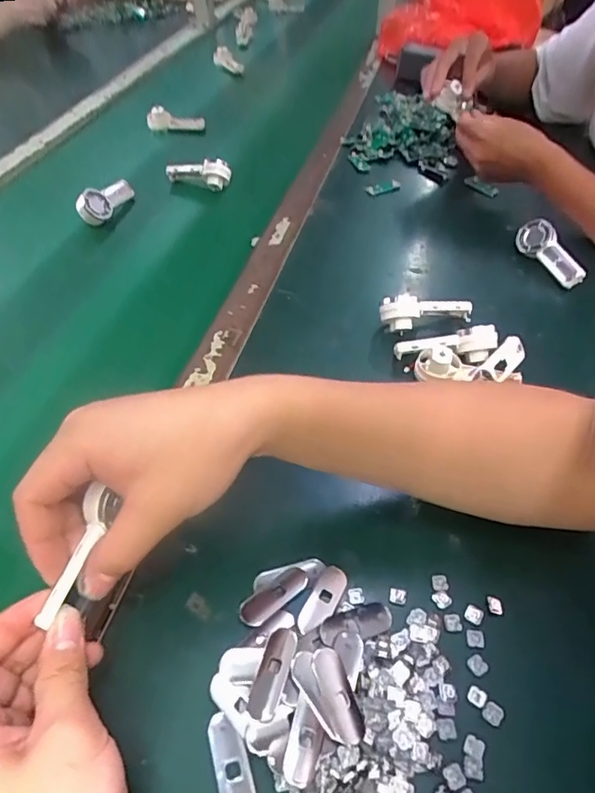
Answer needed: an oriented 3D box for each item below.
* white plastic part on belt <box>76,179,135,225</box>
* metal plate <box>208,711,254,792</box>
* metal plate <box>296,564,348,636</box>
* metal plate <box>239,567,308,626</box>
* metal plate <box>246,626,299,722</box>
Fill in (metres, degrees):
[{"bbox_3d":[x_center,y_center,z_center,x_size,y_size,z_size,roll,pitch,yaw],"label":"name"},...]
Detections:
[{"bbox_3d":[-0.235,-0.248,0.654,0.032,0.027,0.086,25,53,19],"label":"white plastic part on belt"},{"bbox_3d":[-0.037,0.201,0.288,0.018,0.005,0.049,-14,50,-13],"label":"metal plate"},{"bbox_3d":[0.017,0.133,0.348,0.018,0.004,0.049,24,52,19],"label":"metal plate"},{"bbox_3d":[-0.015,0.133,0.352,0.050,0.006,0.019,-25,54,-21],"label":"metal plate"},{"bbox_3d":[-0.014,0.163,0.313,0.018,0.009,0.050,16,50,12],"label":"metal plate"}]

